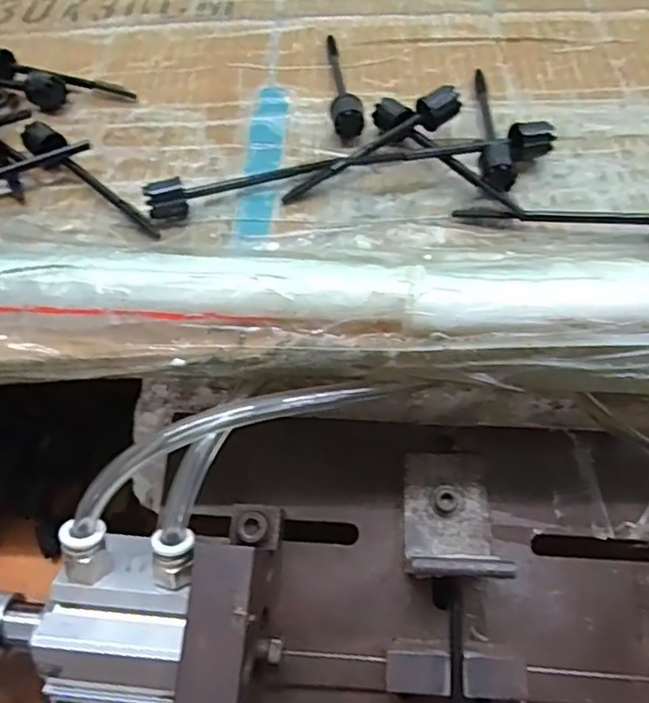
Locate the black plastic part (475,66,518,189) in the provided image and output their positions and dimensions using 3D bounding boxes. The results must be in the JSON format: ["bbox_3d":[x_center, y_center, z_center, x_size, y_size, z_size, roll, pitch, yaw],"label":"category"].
[{"bbox_3d":[0.073,-0.101,0.275,0.013,0.013,0.095,1,53,5],"label":"black plastic part"}]

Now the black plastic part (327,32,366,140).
[{"bbox_3d":[0.009,-0.131,0.301,0.014,0.012,0.083,-4,53,1],"label":"black plastic part"}]

